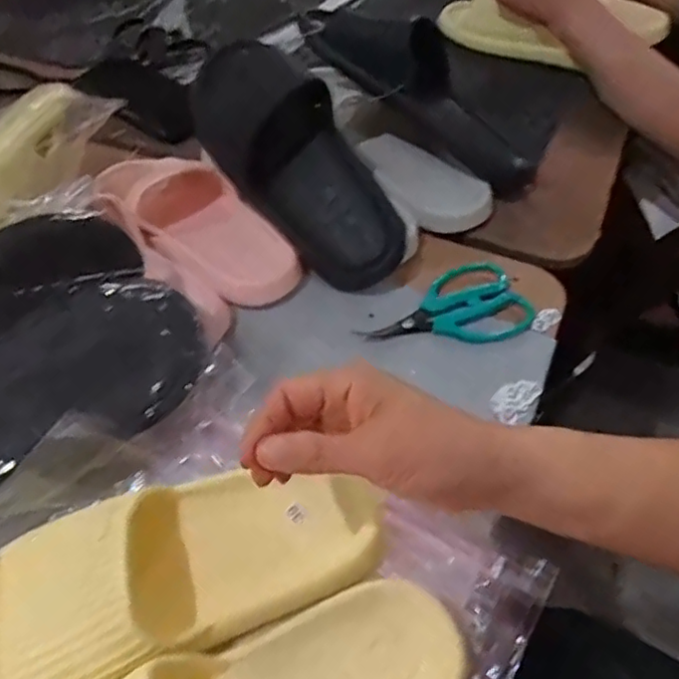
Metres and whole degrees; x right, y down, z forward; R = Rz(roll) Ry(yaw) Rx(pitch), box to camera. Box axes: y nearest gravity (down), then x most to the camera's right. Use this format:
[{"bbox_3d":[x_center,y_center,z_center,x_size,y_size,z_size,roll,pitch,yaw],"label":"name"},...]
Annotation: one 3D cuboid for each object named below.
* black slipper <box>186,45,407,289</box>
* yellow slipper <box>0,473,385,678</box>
[{"bbox_3d":[-0.037,-0.154,0.553,0.099,0.082,0.250,-36,86,-28],"label":"black slipper"},{"bbox_3d":[-0.095,0.131,0.353,0.248,0.063,0.097,-13,50,-22],"label":"yellow slipper"}]

